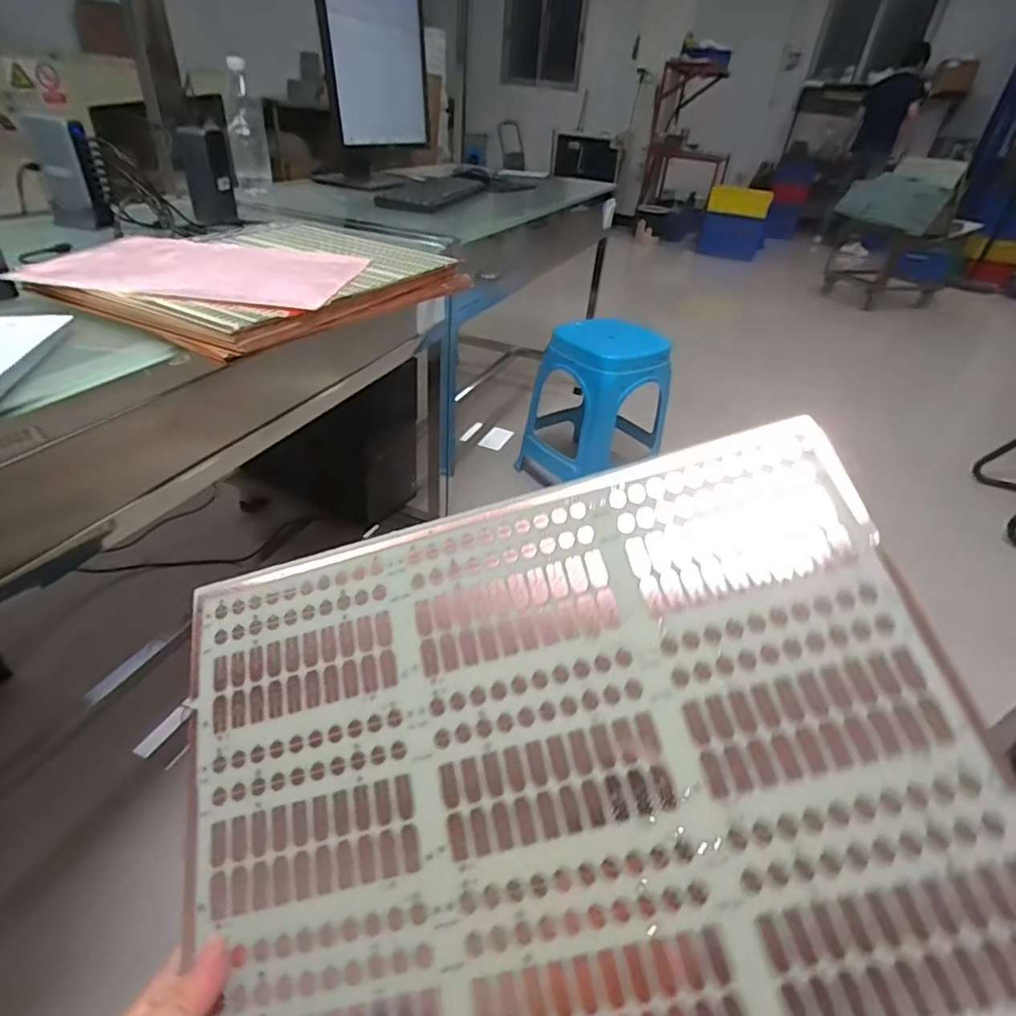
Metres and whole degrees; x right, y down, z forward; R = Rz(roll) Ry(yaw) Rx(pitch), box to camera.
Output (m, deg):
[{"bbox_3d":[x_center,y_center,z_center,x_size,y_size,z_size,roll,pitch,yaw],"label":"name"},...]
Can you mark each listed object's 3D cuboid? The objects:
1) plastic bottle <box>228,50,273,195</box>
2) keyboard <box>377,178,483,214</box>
[{"bbox_3d":[-0.514,-0.729,1.118,0.066,0.236,0.086,-5,37,-14],"label":"plastic bottle"},{"bbox_3d":[-0.171,-0.706,1.270,0.131,0.033,0.379,13,37,10],"label":"keyboard"}]

